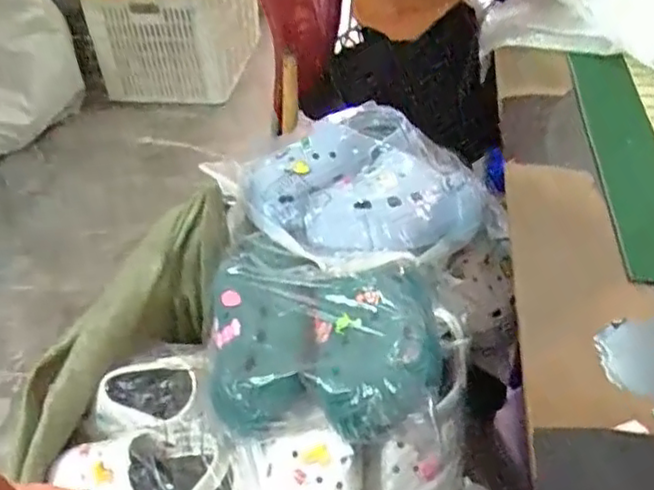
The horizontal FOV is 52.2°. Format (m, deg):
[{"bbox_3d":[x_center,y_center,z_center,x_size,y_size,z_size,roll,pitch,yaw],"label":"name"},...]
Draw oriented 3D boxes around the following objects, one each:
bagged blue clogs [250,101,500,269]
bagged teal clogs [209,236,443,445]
[{"bbox_3d":[0.058,-0.069,0.850,0.281,0.112,0.227,-29,46,-28],"label":"bagged blue clogs"},{"bbox_3d":[-0.002,0.094,0.703,0.249,0.101,0.222,4,40,9],"label":"bagged teal clogs"}]

